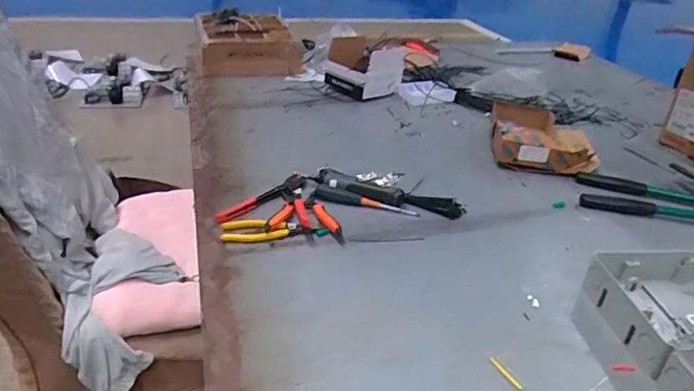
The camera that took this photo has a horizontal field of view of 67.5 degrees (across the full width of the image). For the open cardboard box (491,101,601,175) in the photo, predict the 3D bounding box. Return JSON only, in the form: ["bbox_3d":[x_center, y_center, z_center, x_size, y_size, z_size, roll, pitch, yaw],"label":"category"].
[{"bbox_3d":[0.425,-0.136,1.159,0.207,0.066,0.263,6,30,3],"label":"open cardboard box"}]

